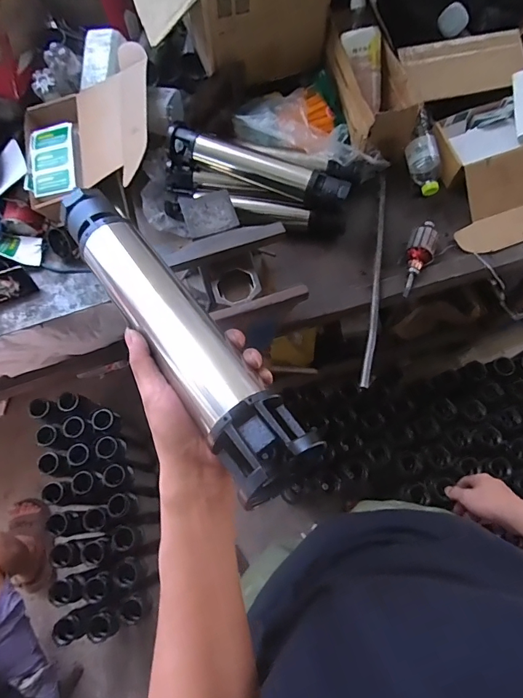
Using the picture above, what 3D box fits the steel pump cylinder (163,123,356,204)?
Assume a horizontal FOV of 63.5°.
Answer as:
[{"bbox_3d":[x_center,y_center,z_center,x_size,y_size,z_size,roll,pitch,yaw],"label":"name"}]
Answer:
[{"bbox_3d":[-0.006,-0.356,0.821,0.366,0.056,0.074,22,71,9],"label":"steel pump cylinder"}]

